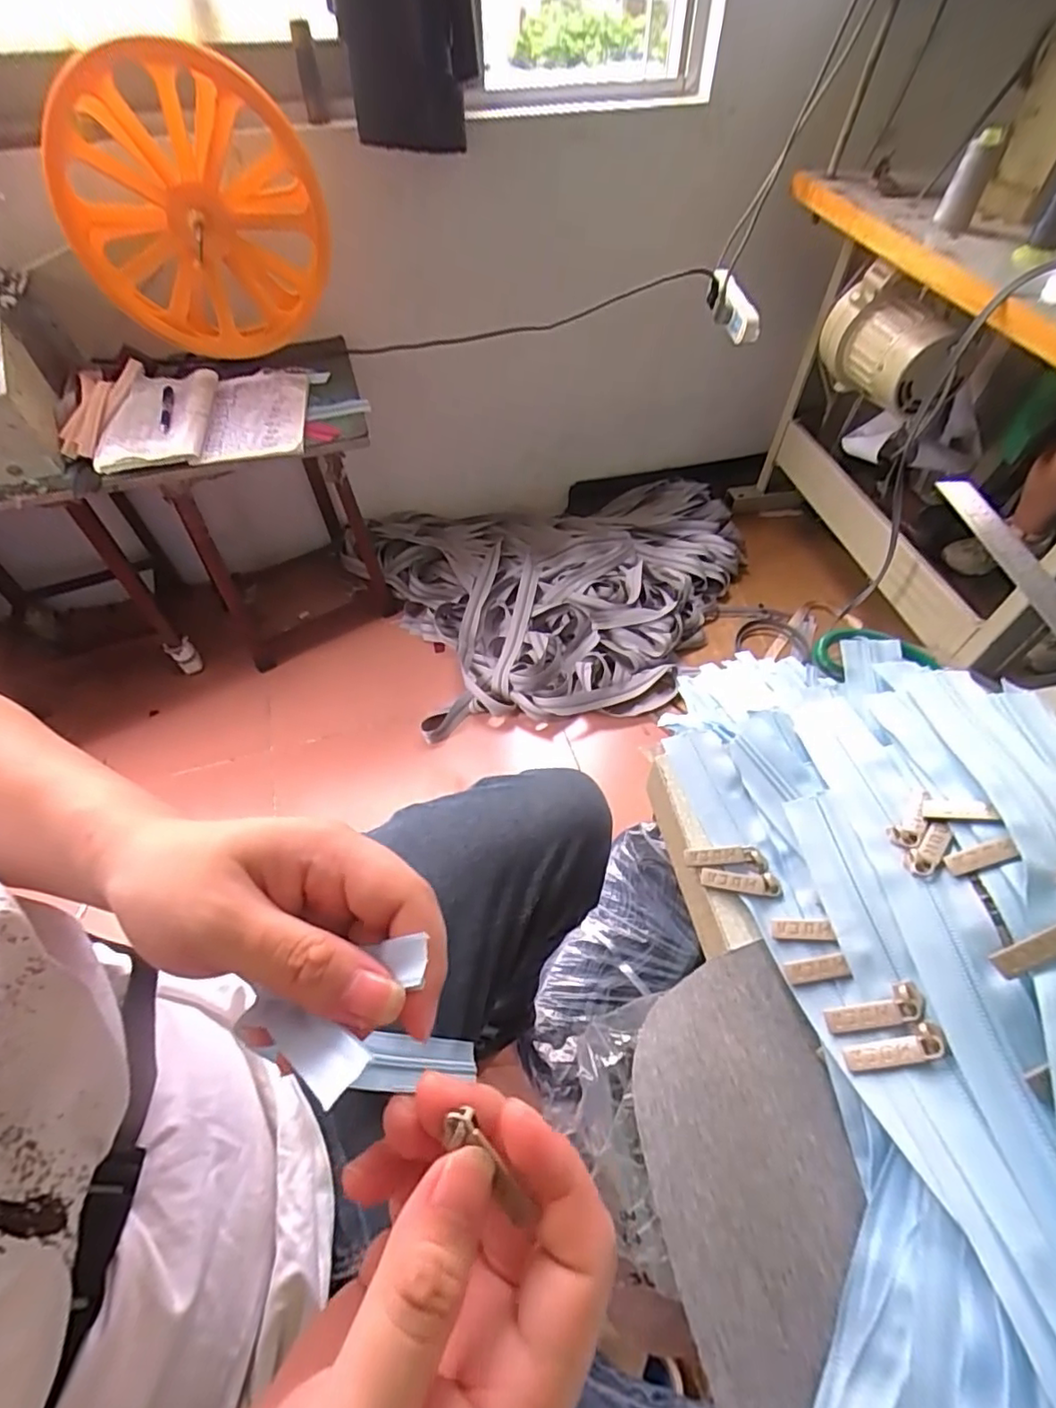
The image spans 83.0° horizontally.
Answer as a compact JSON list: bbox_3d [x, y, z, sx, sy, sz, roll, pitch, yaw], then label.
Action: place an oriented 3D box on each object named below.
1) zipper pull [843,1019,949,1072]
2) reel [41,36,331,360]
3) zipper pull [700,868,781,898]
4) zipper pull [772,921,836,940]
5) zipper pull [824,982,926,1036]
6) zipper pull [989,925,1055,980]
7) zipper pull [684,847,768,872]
[{"bbox_3d":[0.148,0.140,0.241,0.039,0.004,0.012,-36,48,28],"label":"zipper pull"},{"bbox_3d":[-0.482,-0.727,0.888,0.352,0.360,0.115,11,49,-44],"label":"reel"},{"bbox_3d":[0.109,0.091,0.304,0.039,0.006,0.011,8,54,8],"label":"zipper pull"},{"bbox_3d":[0.130,0.107,0.282,0.026,0.004,0.008,-11,49,30],"label":"zipper pull"},{"bbox_3d":[0.146,0.130,0.252,0.040,0.004,0.013,-37,47,29],"label":"zipper pull"},{"bbox_3d":[0.200,0.093,0.230,0.040,0.004,0.011,-35,56,6],"label":"zipper pull"},{"bbox_3d":[0.104,0.081,0.313,0.040,0.006,0.012,4,53,5],"label":"zipper pull"}]

